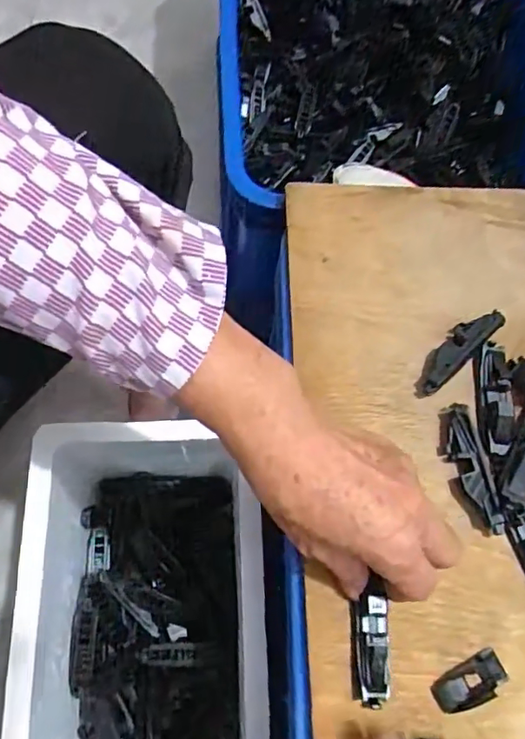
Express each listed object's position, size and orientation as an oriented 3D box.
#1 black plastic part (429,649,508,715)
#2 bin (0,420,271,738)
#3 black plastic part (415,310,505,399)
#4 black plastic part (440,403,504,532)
[{"bbox_3d":[0.117,0.176,0.310,0.044,0.012,0.020,-24,72,-11],"label":"black plastic part"},{"bbox_3d":[-0.106,0.214,0.487,0.174,0.154,0.309,-2,69,-6],"label":"bin"},{"bbox_3d":[0.134,-0.014,0.382,0.081,0.016,0.021,-41,76,-16],"label":"black plastic part"},{"bbox_3d":[0.132,0.062,0.352,0.022,0.015,0.081,-3,69,-4],"label":"black plastic part"}]

